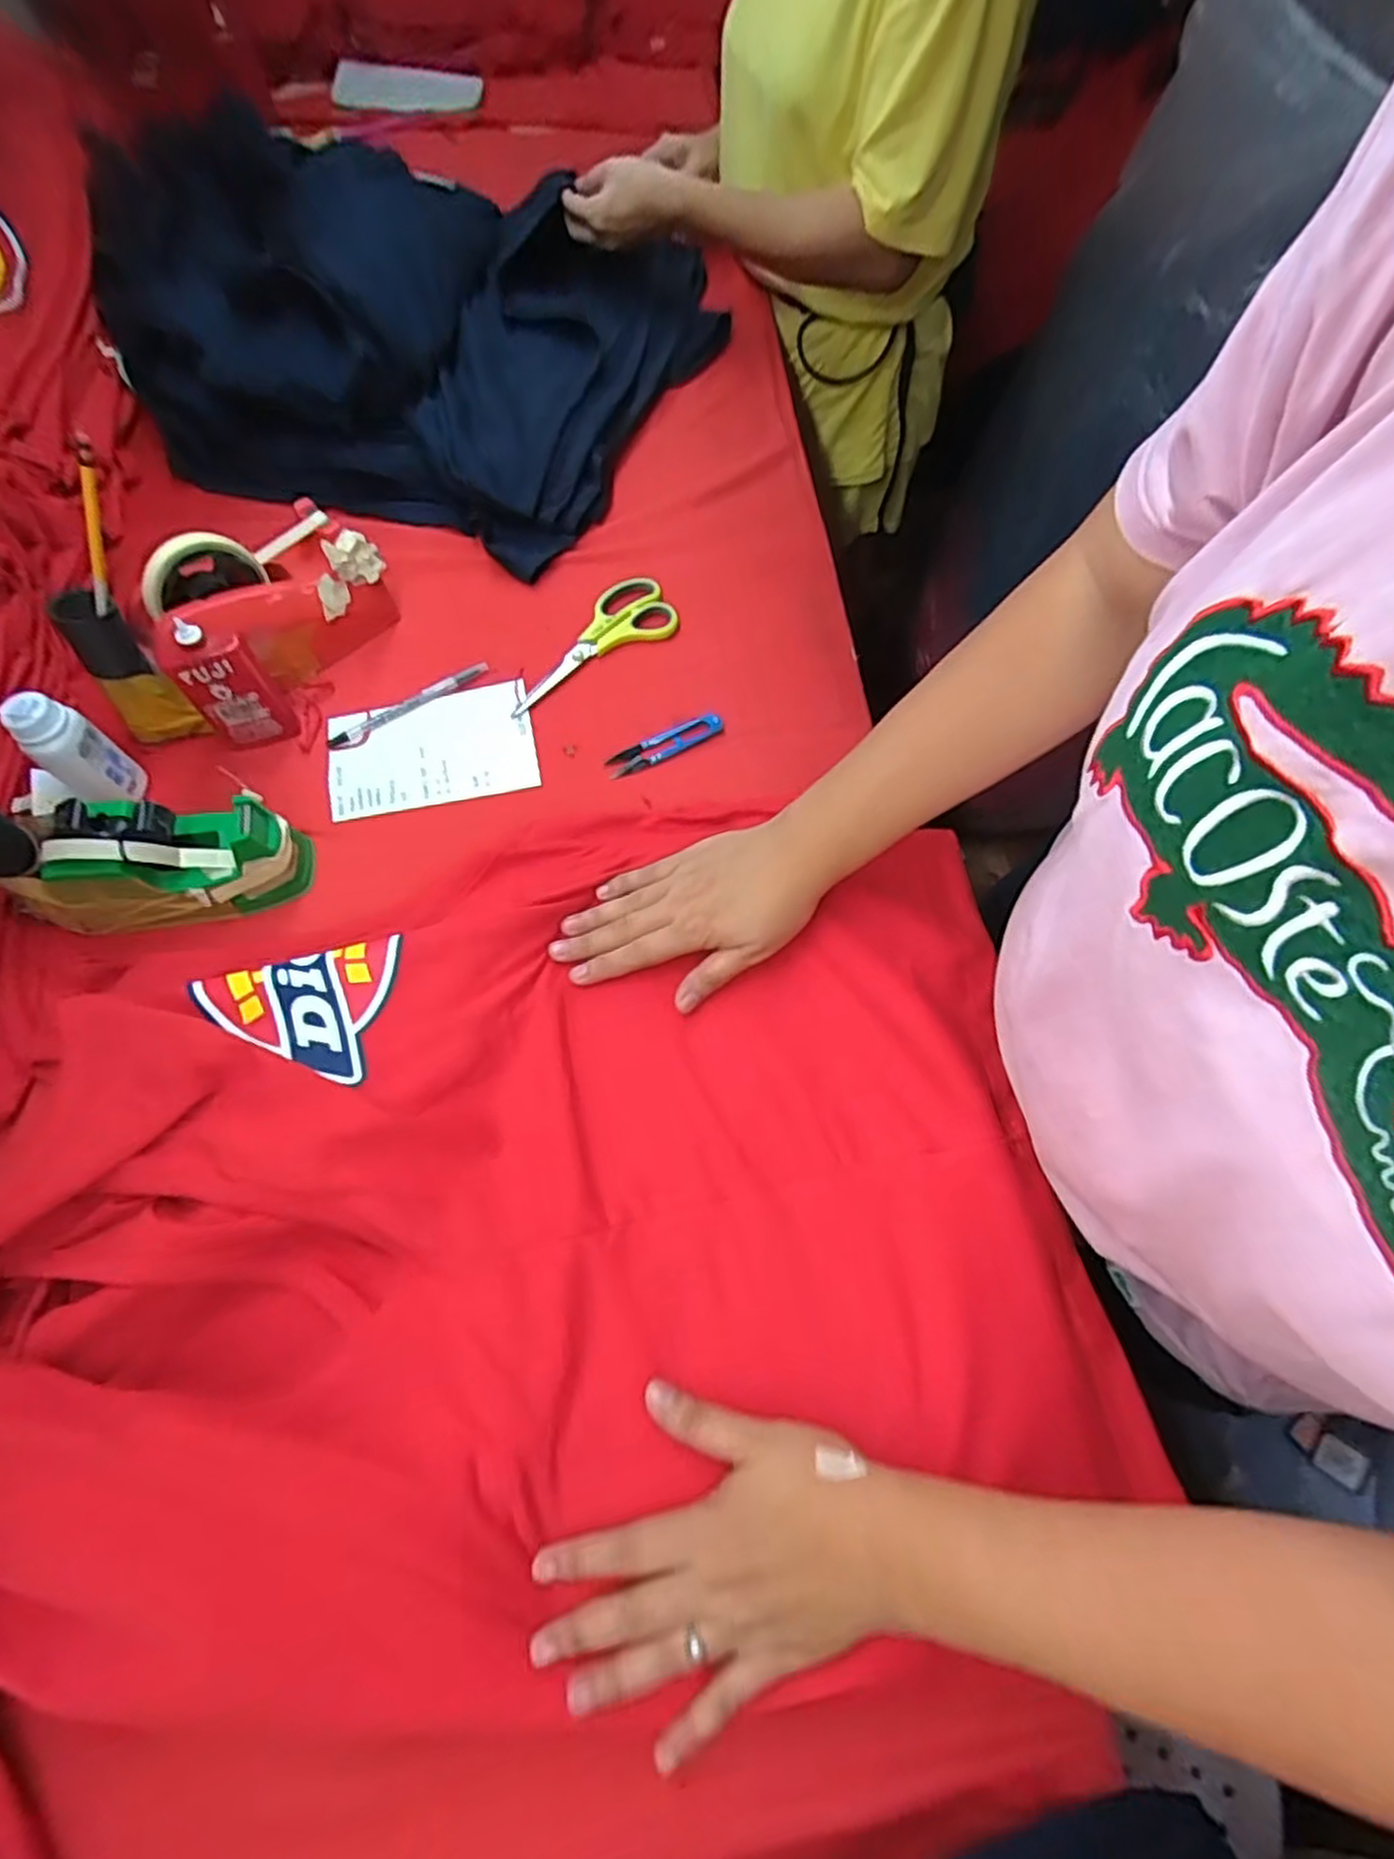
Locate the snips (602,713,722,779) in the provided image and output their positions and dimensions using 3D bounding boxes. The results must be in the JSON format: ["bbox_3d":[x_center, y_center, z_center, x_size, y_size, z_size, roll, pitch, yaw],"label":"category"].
[{"bbox_3d":[-0.026,-0.156,0.626,0.103,0.006,0.023,-26,66,-12],"label":"snips"}]

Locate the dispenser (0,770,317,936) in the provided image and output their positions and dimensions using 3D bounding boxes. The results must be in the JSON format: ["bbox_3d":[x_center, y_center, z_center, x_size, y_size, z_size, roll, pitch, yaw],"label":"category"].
[{"bbox_3d":[-0.380,-0.065,0.502,0.180,0.137,0.068,-9,63,-5],"label":"dispenser"}]

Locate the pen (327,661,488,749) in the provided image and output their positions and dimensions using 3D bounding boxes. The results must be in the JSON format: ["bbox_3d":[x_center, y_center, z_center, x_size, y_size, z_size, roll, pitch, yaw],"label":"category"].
[{"bbox_3d":[-0.244,-0.192,0.635,0.146,0.011,0.012,-33,67,-15],"label":"pen"}]

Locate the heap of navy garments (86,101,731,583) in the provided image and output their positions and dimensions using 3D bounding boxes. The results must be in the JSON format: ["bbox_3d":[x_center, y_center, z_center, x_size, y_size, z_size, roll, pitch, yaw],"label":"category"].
[{"bbox_3d":[-0.276,-0.621,0.743,0.479,0.191,0.442,21,65,10],"label":"heap of navy garments"}]

